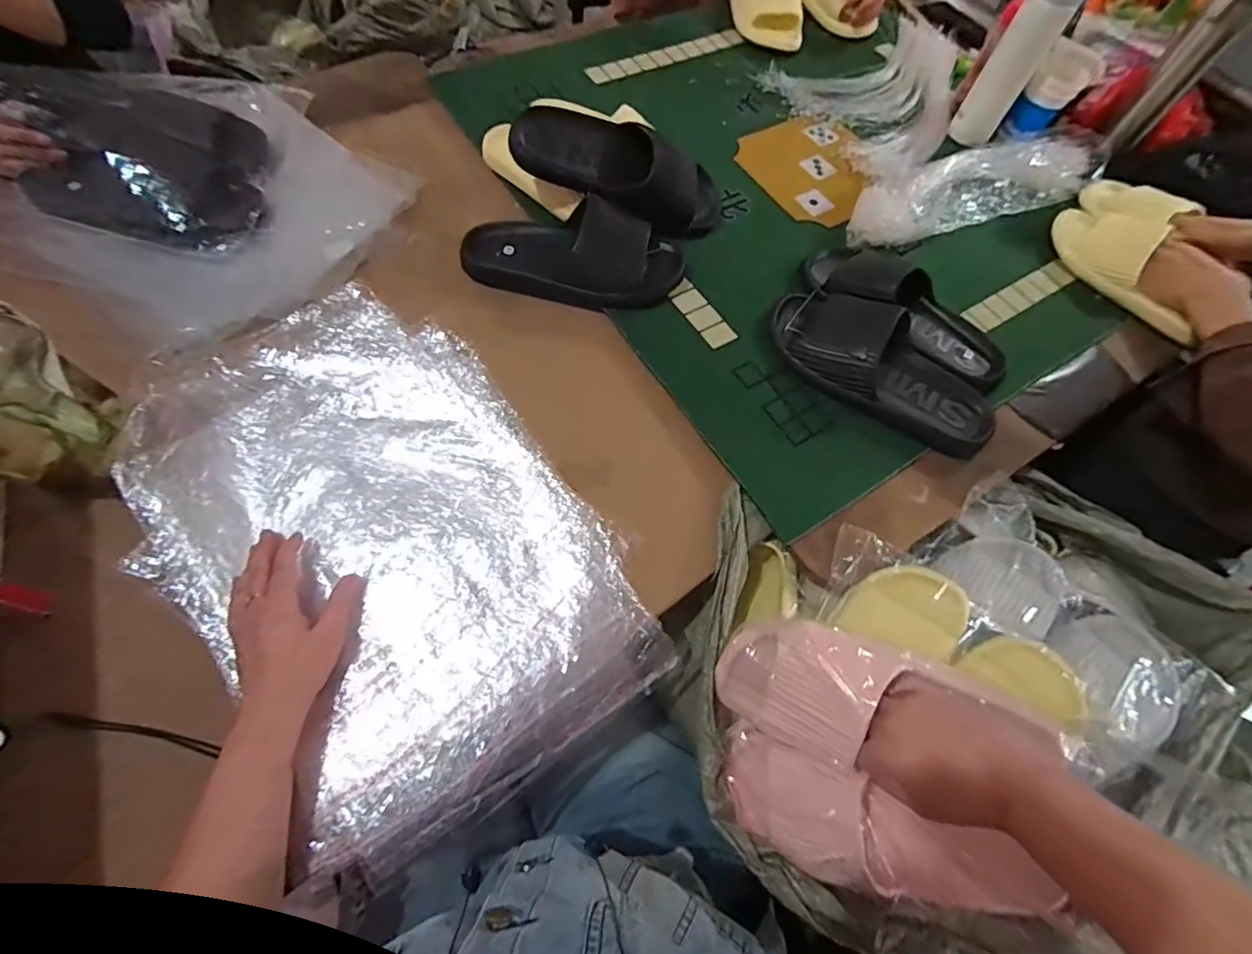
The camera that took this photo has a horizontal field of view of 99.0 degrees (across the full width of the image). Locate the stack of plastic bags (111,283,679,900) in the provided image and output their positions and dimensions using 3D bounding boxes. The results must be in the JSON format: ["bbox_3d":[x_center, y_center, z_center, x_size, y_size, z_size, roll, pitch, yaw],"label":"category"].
[{"bbox_3d":[-0.235,0.051,0.510,0.340,0.046,0.520,-34,72,-17],"label":"stack of plastic bags"}]

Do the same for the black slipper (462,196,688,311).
[{"bbox_3d":[-0.065,-0.284,0.663,0.272,0.074,0.115,14,66,3],"label":"black slipper"}]

